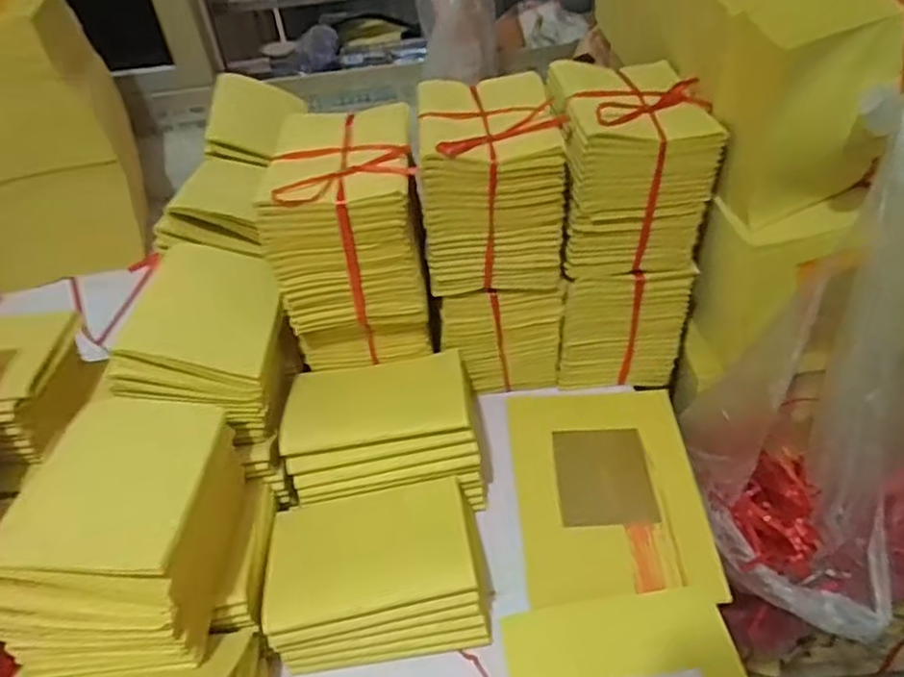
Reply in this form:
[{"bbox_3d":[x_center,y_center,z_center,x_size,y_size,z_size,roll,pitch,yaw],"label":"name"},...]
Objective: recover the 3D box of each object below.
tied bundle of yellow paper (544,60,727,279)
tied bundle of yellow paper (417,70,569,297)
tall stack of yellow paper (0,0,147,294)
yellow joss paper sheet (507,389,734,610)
[{"bbox_3d":[0.162,-0.171,0.652,0.124,0.139,0.164,-5,44,3],"label":"tied bundle of yellow paper"},{"bbox_3d":[0.035,-0.150,0.649,0.118,0.138,0.163,-4,44,3],"label":"tied bundle of yellow paper"},{"bbox_3d":[-0.536,-0.246,0.877,0.239,0.326,0.171,-18,45,-11],"label":"tall stack of yellow paper"},{"bbox_3d":[0.141,0.131,0.637,0.162,0.011,0.222,-6,42,3],"label":"yellow joss paper sheet"}]

